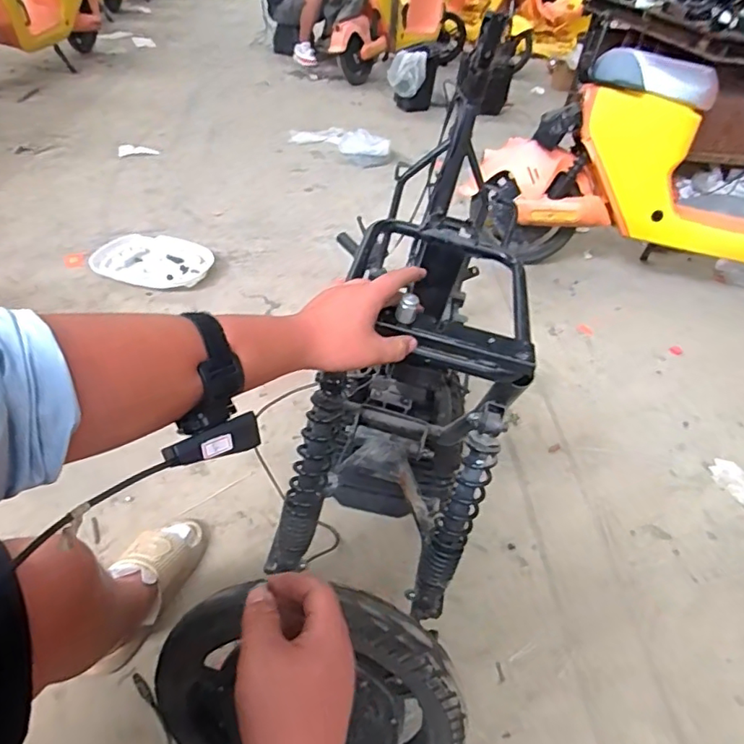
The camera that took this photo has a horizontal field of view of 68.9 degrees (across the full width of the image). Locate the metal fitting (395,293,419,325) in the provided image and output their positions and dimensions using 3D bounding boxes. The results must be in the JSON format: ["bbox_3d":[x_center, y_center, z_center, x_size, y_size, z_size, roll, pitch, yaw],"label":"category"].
[{"bbox_3d":[0.035,-0.064,0.544,0.020,0.028,0.015,9,41,2],"label":"metal fitting"}]

